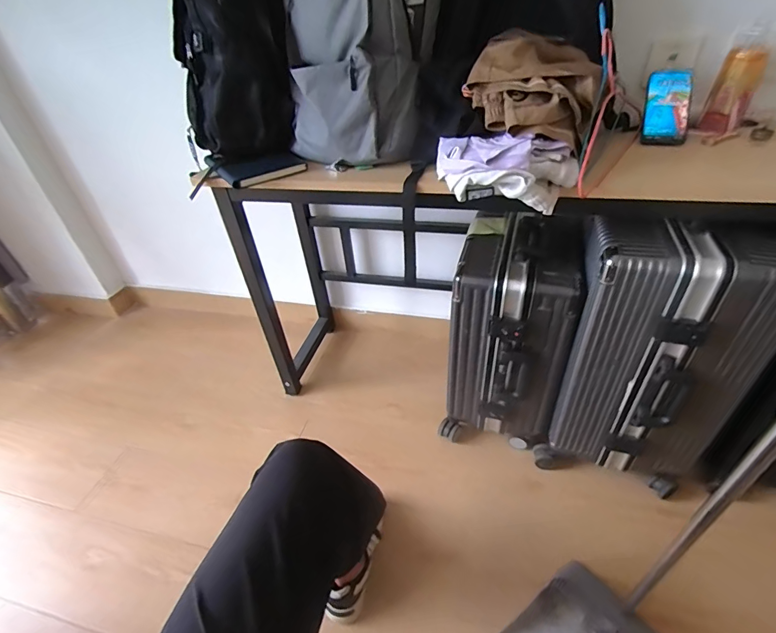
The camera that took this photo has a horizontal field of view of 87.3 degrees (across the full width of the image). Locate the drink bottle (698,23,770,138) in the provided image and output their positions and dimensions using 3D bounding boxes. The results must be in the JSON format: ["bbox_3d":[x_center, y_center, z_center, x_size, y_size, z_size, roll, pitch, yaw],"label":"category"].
[{"bbox_3d":[0.653,-0.436,0.765,0.067,0.158,0.067,22,46,29],"label":"drink bottle"}]

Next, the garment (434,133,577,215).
[{"bbox_3d":[0.184,-0.244,0.678,0.237,0.086,0.119,14,42,22],"label":"garment"}]

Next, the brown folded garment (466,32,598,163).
[{"bbox_3d":[0.243,-0.387,0.691,0.211,0.126,0.211,10,41,18],"label":"brown folded garment"}]

